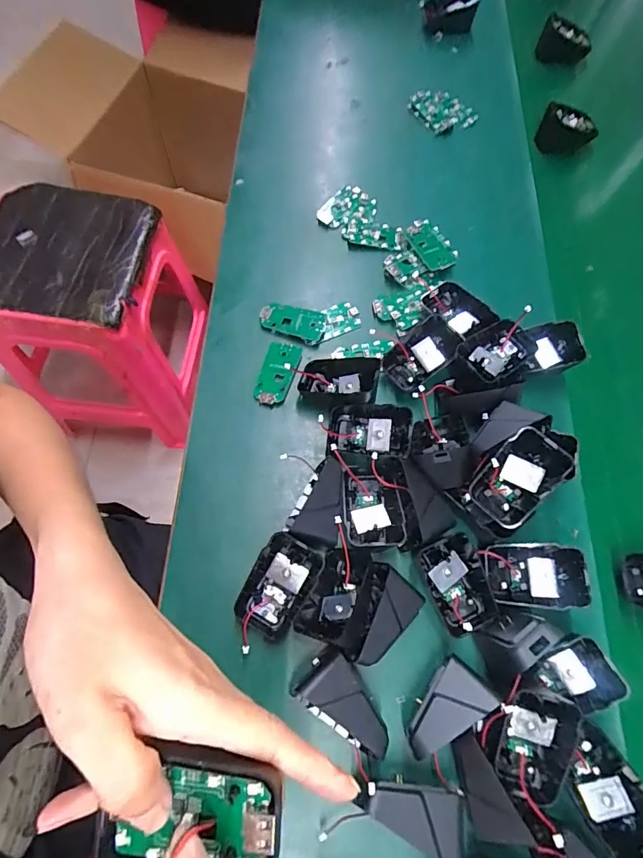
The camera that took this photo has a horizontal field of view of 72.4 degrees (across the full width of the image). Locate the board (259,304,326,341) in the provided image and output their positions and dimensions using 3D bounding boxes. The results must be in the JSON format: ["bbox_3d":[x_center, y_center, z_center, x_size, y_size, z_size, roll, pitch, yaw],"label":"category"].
[{"bbox_3d":[-0.029,-0.104,0.423,0.062,0.009,0.029,16,68,6],"label":"board"}]

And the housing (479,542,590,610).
[{"bbox_3d":[0.159,0.110,0.331,0.069,0.027,0.044,5,68,1],"label":"housing"}]

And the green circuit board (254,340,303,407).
[{"bbox_3d":[-0.041,-0.052,0.403,0.030,0.006,0.063,13,68,4],"label":"green circuit board"}]

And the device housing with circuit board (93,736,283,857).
[{"bbox_3d":[-0.050,0.147,0.165,0.069,0.015,0.043,5,68,1],"label":"device housing with circuit board"}]

